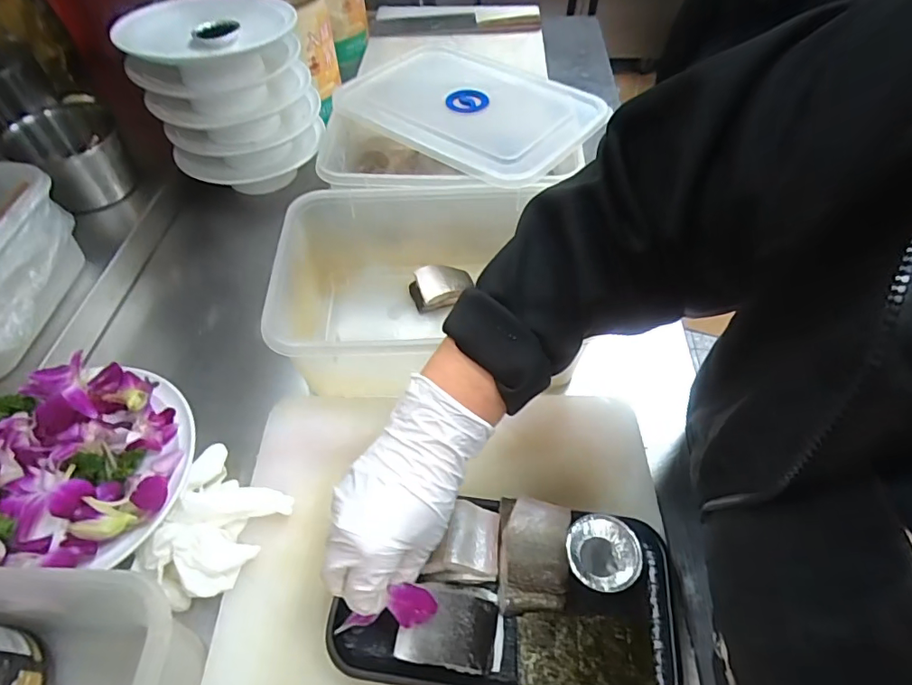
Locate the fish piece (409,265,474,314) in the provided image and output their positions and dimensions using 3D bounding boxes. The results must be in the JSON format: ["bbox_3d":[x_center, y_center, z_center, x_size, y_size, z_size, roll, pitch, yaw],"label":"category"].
[{"bbox_3d":[-0.016,-0.064,0.594,0.067,0.029,0.048,-15,54,-10],"label":"fish piece"}]

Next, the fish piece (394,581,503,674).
[{"bbox_3d":[-0.003,0.191,0.355,0.068,0.024,0.052,7,53,6],"label":"fish piece"}]

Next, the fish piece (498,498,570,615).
[{"bbox_3d":[0.058,0.155,0.381,0.048,0.016,0.077,6,53,5],"label":"fish piece"}]

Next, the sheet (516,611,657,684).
[{"bbox_3d":[0.089,0.212,0.351,0.091,0.007,0.050,4,52,0],"label":"sheet"}]

